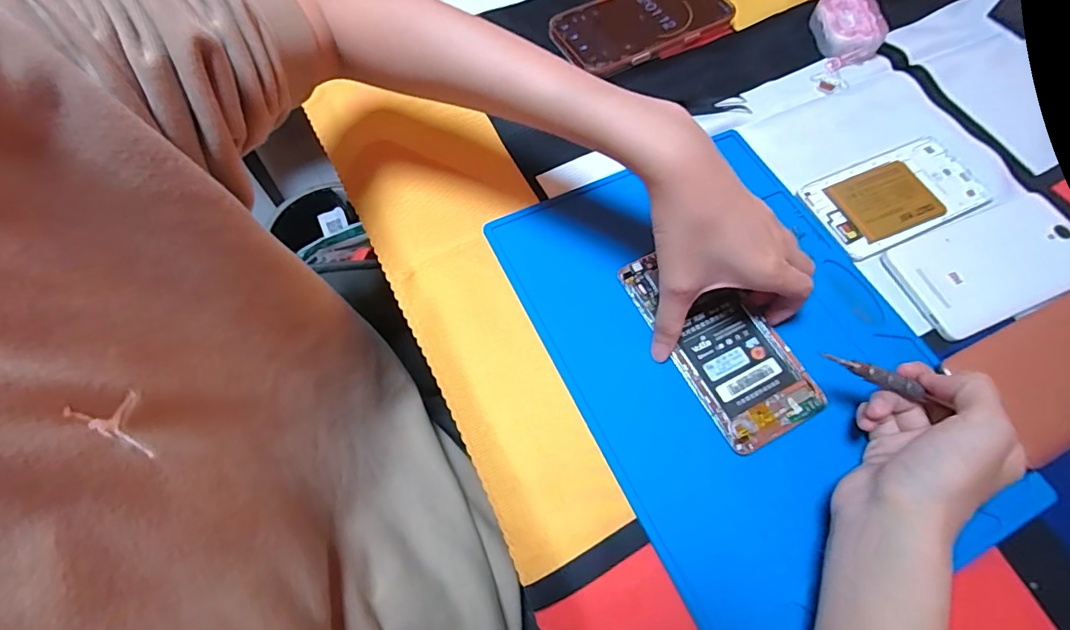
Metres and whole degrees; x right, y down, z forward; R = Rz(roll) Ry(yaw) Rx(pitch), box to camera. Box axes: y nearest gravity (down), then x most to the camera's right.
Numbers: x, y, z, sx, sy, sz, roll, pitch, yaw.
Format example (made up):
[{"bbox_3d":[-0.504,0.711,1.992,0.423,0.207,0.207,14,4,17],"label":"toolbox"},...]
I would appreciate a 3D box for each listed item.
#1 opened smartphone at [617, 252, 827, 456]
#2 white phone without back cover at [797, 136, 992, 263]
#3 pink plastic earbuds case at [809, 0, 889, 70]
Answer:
[{"bbox_3d":[0.120,0.014,0.324,0.069,0.005,0.139,-24,68,-12],"label":"opened smartphone"},{"bbox_3d":[0.280,-0.094,0.380,0.138,0.006,0.072,-22,68,-12],"label":"white phone without back cover"},{"bbox_3d":[0.289,-0.262,0.451,0.056,0.025,0.067,-9,66,-6],"label":"pink plastic earbuds case"}]

